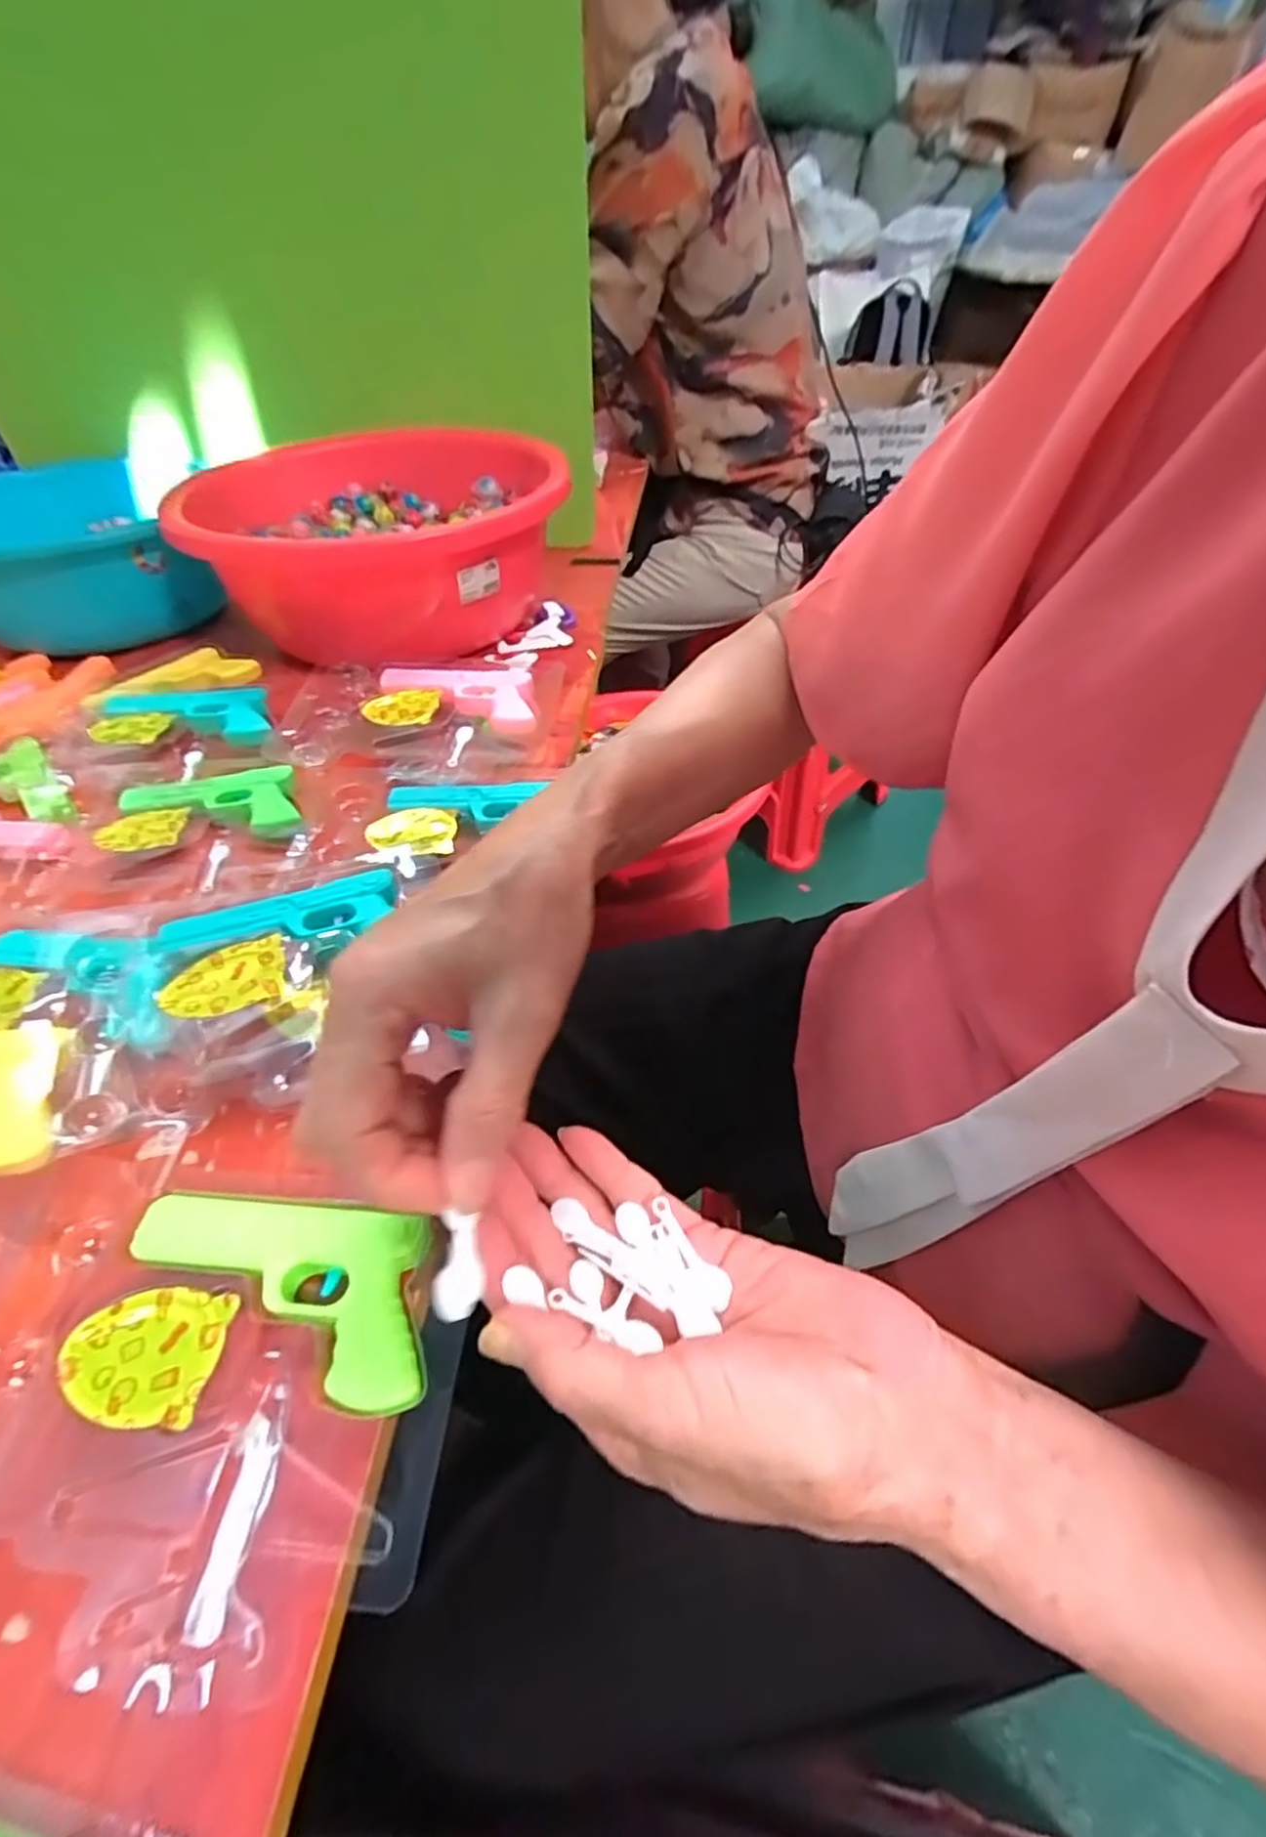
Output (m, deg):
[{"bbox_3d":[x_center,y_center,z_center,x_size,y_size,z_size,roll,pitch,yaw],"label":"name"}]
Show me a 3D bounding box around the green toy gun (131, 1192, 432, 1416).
[{"bbox_3d":[-0.126,0.132,0.248,0.119,0.013,0.058,6,48,8],"label":"green toy gun"}]

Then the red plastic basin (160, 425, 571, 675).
[{"bbox_3d":[-0.210,-0.323,0.607,0.291,0.117,0.325,-17,49,-13],"label":"red plastic basin"}]

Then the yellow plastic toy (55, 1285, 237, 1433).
[{"bbox_3d":[-0.163,0.147,0.234,0.050,0.011,0.039,3,47,6],"label":"yellow plastic toy"}]

